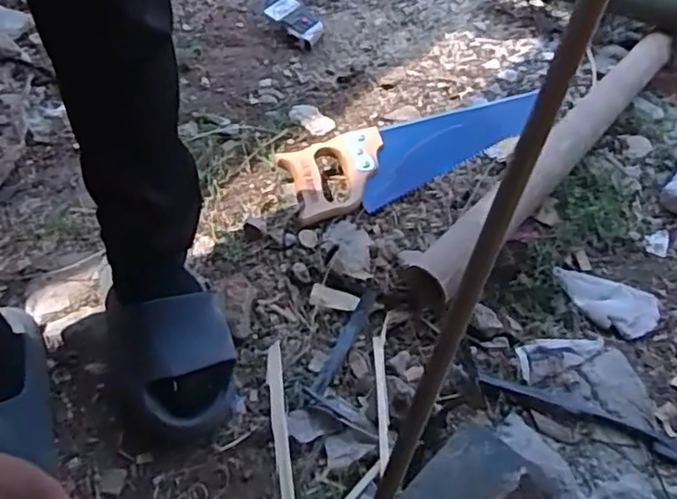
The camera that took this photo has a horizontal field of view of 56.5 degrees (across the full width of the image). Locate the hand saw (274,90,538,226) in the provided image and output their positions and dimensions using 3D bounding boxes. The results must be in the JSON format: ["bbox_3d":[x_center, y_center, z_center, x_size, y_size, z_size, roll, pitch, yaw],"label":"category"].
[{"bbox_3d":[0.137,-0.177,0.989,0.513,0.043,0.137,-29,58,-27],"label":"hand saw"}]

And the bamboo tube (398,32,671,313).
[{"bbox_3d":[0.335,-0.169,0.967,0.084,0.076,0.772,33,54,23],"label":"bamboo tube"}]

